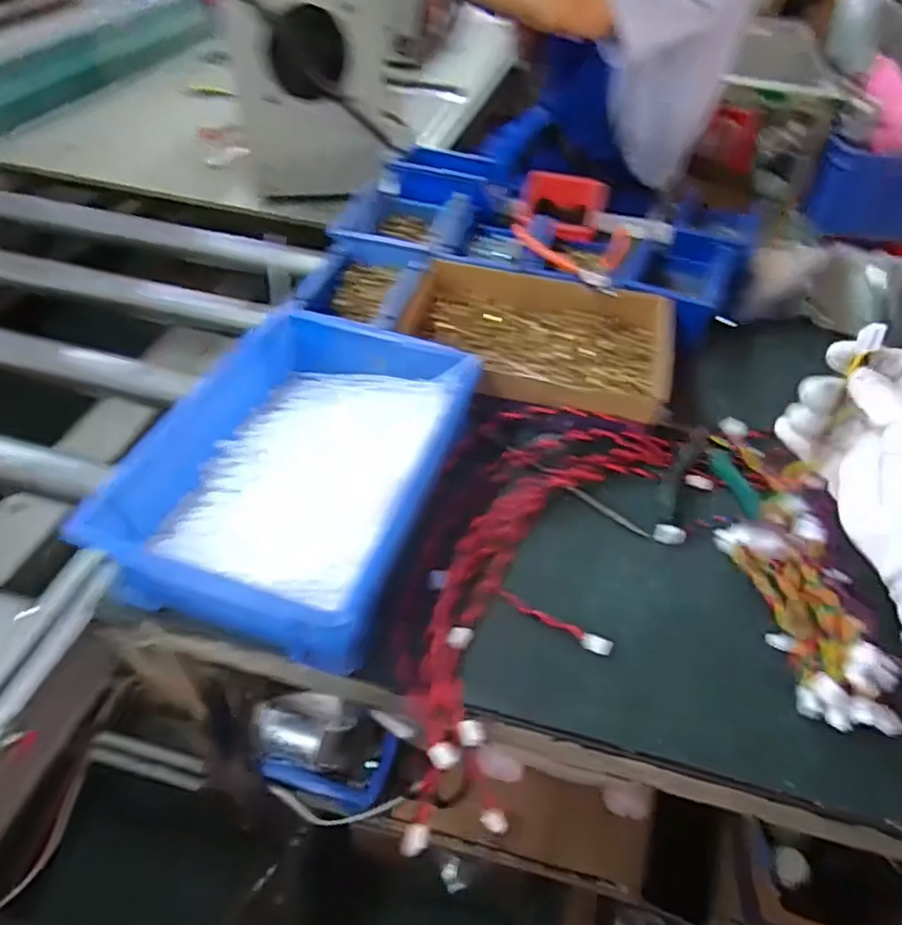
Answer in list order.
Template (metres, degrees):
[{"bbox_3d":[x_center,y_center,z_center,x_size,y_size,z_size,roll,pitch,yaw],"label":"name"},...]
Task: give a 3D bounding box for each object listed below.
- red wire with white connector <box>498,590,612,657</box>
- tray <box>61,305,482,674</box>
[{"bbox_3d":[0.078,0.120,0.482,0.088,0.013,0.012,22,48,16],"label":"red wire with white connector"},{"bbox_3d":[-0.114,-0.011,0.531,0.208,0.085,0.304,16,47,10],"label":"tray"}]

